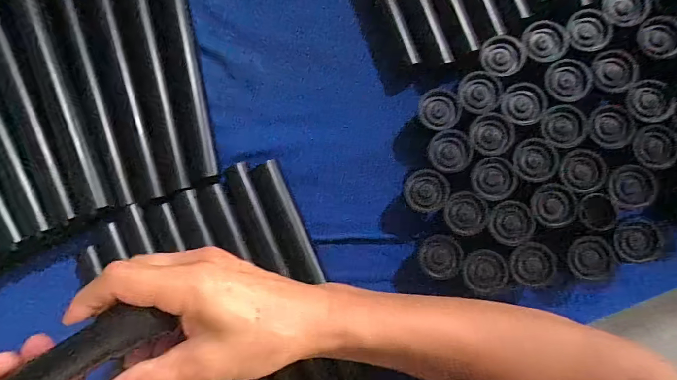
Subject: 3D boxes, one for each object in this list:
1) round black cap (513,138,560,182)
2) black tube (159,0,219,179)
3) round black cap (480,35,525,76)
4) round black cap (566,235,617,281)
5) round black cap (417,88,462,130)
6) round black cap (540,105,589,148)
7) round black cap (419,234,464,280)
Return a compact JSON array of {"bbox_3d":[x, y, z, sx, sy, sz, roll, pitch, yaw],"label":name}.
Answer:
[{"bbox_3d":[0.158,-0.024,0.291,0.035,0.004,0.034,0,86,5],"label":"round black cap"},{"bbox_3d":[-0.143,-0.130,0.342,0.027,0.022,0.239,-11,85,4],"label":"black tube"},{"bbox_3d":[0.136,-0.111,0.302,0.033,0.006,0.036,9,87,5],"label":"round black cap"},{"bbox_3d":[0.193,0.052,0.279,0.030,0.006,0.032,0,86,5],"label":"round black cap"},{"bbox_3d":[0.084,-0.068,0.305,0.032,0.007,0.036,-23,84,3],"label":"round black cap"},{"bbox_3d":[0.179,-0.051,0.290,0.033,0.004,0.032,0,86,5],"label":"round black cap"},{"bbox_3d":[0.083,0.054,0.295,0.033,0.008,0.033,0,86,5],"label":"round black cap"}]

